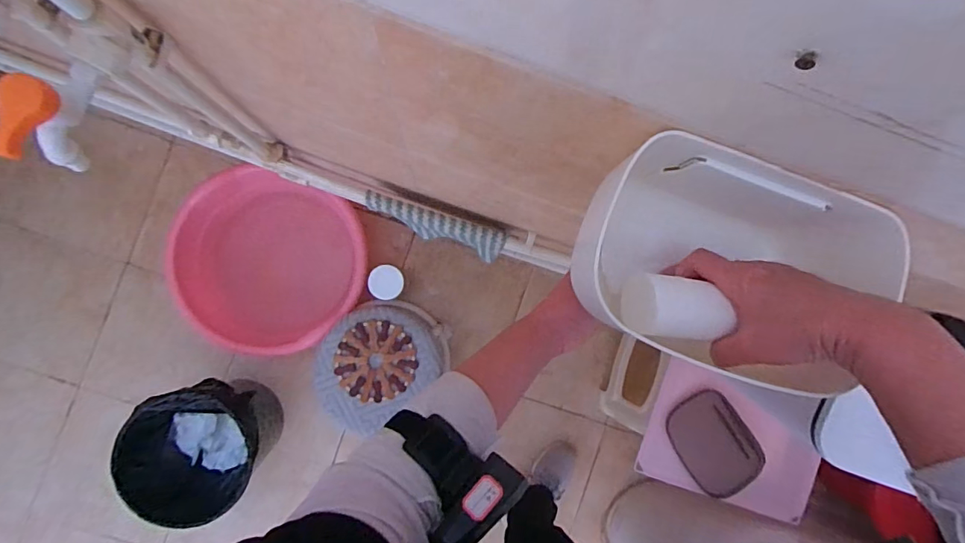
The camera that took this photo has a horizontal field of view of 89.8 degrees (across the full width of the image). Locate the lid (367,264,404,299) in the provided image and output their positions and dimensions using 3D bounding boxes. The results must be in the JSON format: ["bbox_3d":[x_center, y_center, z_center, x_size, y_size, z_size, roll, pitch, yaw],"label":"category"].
[{"bbox_3d":[-0.190,0.021,0.956,0.066,0.015,0.066,6,88,-4],"label":"lid"}]

